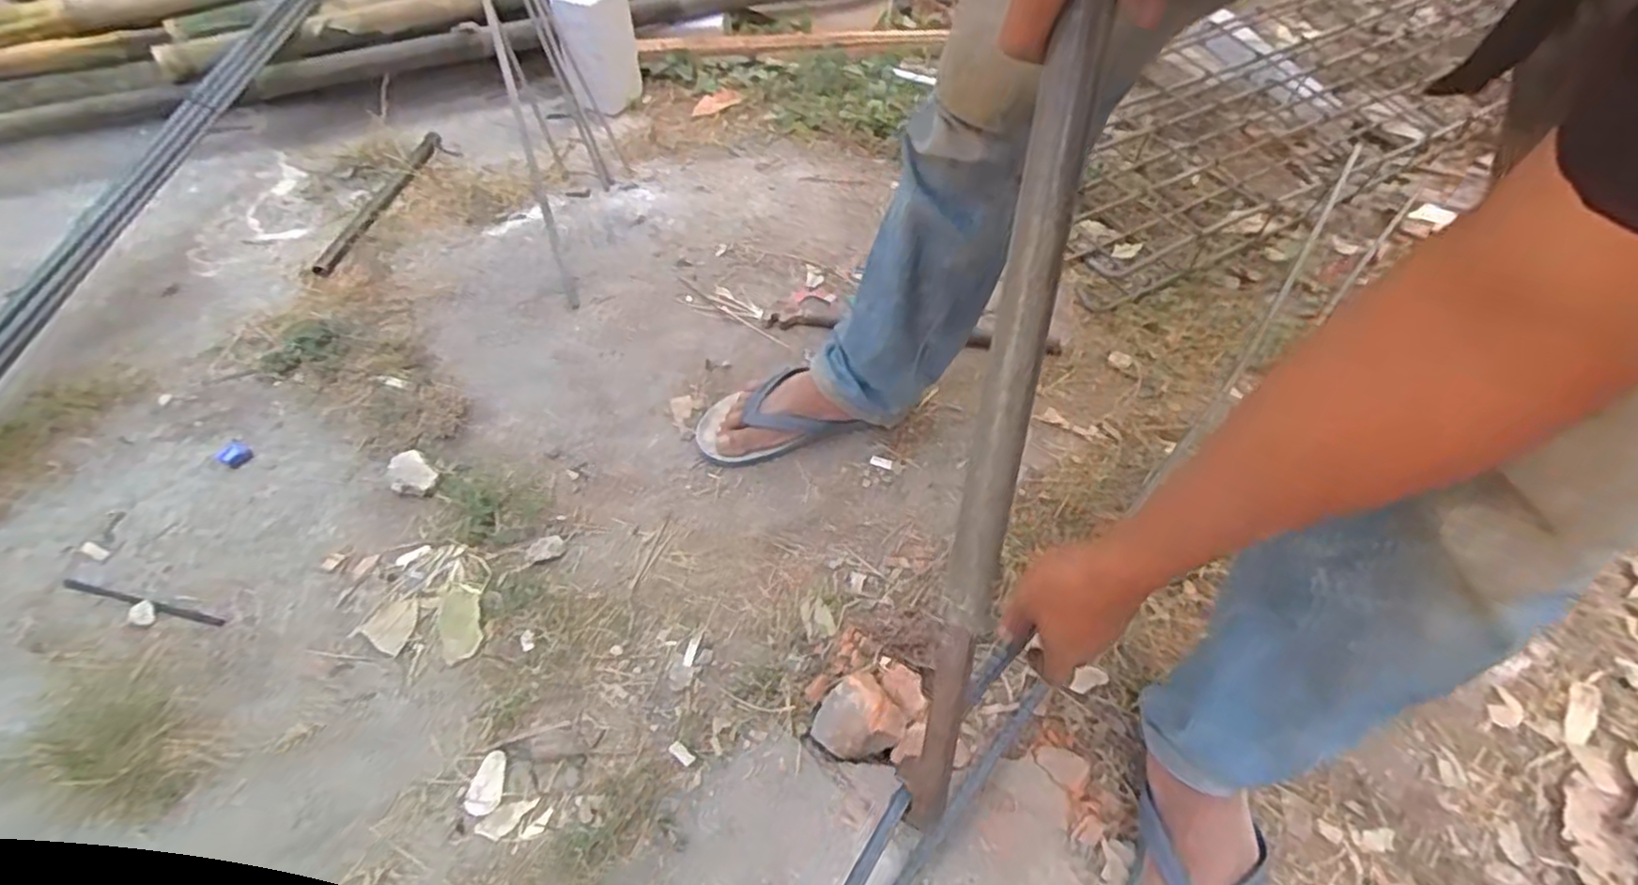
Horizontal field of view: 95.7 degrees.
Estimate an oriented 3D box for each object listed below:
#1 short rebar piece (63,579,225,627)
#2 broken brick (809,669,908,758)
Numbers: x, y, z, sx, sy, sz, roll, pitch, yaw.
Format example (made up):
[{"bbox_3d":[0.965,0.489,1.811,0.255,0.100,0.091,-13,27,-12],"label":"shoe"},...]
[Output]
[{"bbox_3d":[-0.685,0.160,0.747,0.184,0.008,0.010,10,52,9],"label":"short rebar piece"},{"bbox_3d":[0.036,0.246,0.664,0.072,0.031,0.071,32,57,24],"label":"broken brick"}]

